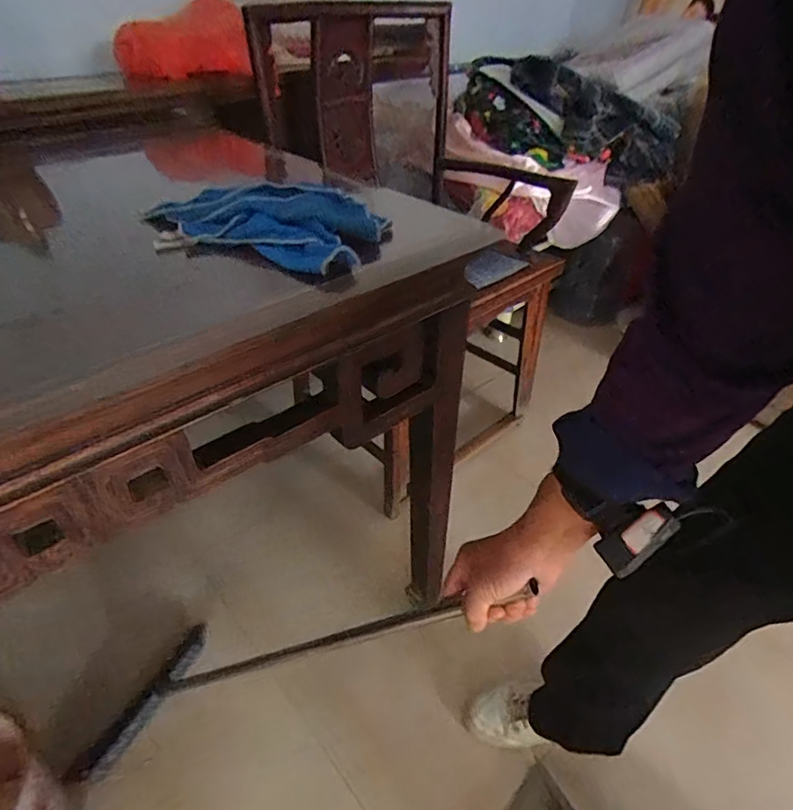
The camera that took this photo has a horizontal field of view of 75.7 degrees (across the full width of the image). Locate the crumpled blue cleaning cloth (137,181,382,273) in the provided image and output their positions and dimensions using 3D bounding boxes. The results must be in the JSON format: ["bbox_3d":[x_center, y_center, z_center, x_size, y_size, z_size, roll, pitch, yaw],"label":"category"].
[{"bbox_3d":[-0.146,-0.213,0.568,0.272,0.047,0.138,20,43,19],"label":"crumpled blue cleaning cloth"}]

